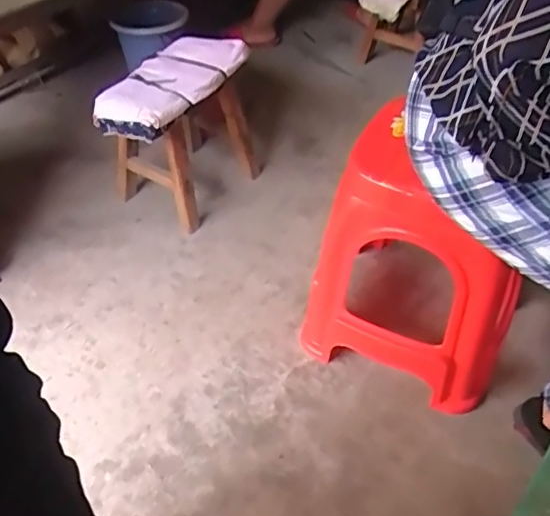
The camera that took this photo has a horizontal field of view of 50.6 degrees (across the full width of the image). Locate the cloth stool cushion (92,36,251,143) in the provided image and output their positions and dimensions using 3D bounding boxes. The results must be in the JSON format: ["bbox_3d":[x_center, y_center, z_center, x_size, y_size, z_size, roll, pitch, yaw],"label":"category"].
[{"bbox_3d":[-0.246,-0.435,1.436,0.208,0.072,0.407,29,60,26],"label":"cloth stool cushion"}]

